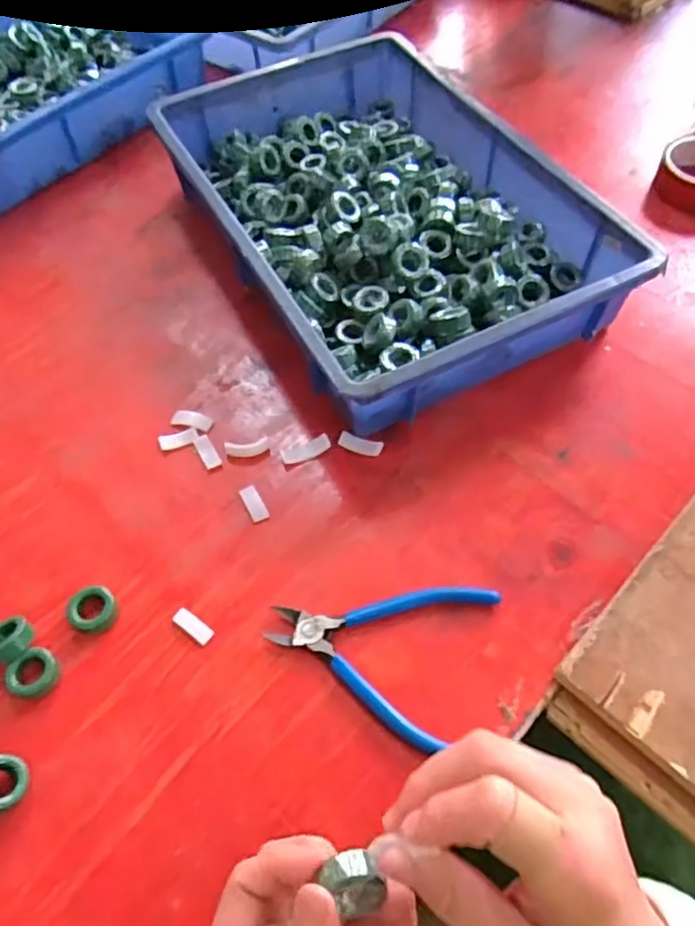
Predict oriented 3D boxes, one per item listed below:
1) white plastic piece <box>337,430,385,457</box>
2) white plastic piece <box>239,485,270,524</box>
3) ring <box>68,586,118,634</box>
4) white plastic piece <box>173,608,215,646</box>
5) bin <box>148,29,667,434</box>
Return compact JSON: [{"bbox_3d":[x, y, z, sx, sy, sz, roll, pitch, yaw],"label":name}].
[{"bbox_3d":[0.010,-0.014,0.518,0.035,0.005,0.013,17,59,12],"label":"white plastic piece"},{"bbox_3d":[-0.070,0.029,0.490,0.014,0.004,0.031,-23,59,-12],"label":"white plastic piece"},{"bbox_3d":[-0.171,0.098,0.445,0.031,0.012,0.030,-1,57,1],"label":"ring"},{"bbox_3d":[-0.104,0.109,0.443,0.030,0.004,0.013,31,64,20],"label":"white plastic piece"},{"bbox_3d":[0.025,-0.233,0.612,0.277,0.080,0.423,-26,60,-14],"label":"bin"}]

